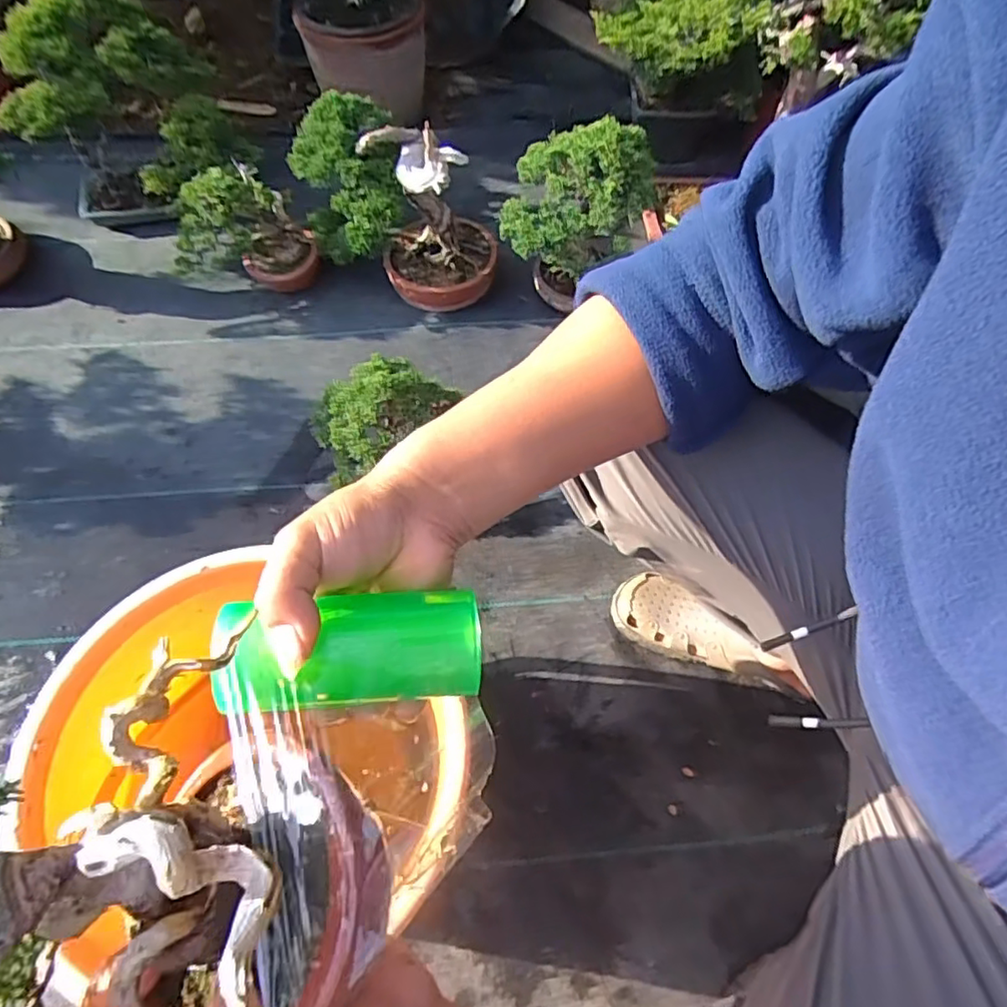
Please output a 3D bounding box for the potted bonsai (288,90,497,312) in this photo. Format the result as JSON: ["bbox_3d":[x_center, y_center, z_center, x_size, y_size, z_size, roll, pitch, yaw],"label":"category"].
[{"bbox_3d":[-0.159,-0.431,0.903,0.294,0.237,0.158,3,58,-1],"label":"potted bonsai"}]

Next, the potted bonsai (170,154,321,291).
[{"bbox_3d":[-0.398,-0.405,0.933,0.203,0.174,0.121,-23,62,-16],"label":"potted bonsai"}]

